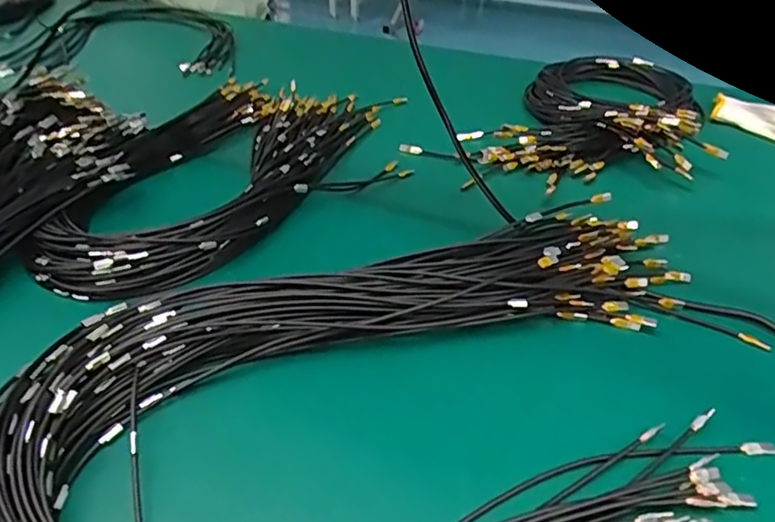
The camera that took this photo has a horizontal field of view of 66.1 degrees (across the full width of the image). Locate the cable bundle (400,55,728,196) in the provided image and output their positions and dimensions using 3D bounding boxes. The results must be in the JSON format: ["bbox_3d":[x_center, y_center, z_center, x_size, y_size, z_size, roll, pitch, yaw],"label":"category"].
[{"bbox_3d":[0.285,-0.209,0.813,0.482,0.056,0.332,-24,43,-29],"label":"cable bundle"}]

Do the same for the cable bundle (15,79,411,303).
[{"bbox_3d":[-0.161,-0.121,0.715,0.314,0.032,0.500,11,38,14],"label":"cable bundle"}]

